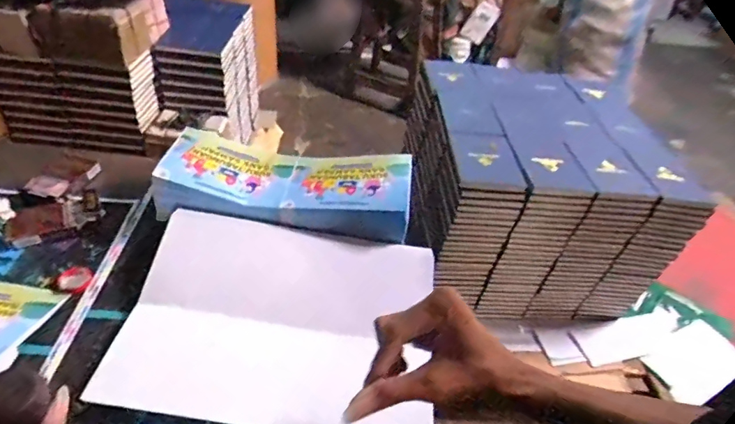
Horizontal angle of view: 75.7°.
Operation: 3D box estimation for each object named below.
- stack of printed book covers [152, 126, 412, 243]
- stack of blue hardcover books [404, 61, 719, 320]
[{"bbox_3d":[-0.098,-0.033,0.603,0.304,0.063,0.122,9,41,3],"label":"stack of printed book covers"},{"bbox_3d":[0.473,-0.069,1.397,0.714,0.475,0.571,5,41,-2],"label":"stack of blue hardcover books"}]

